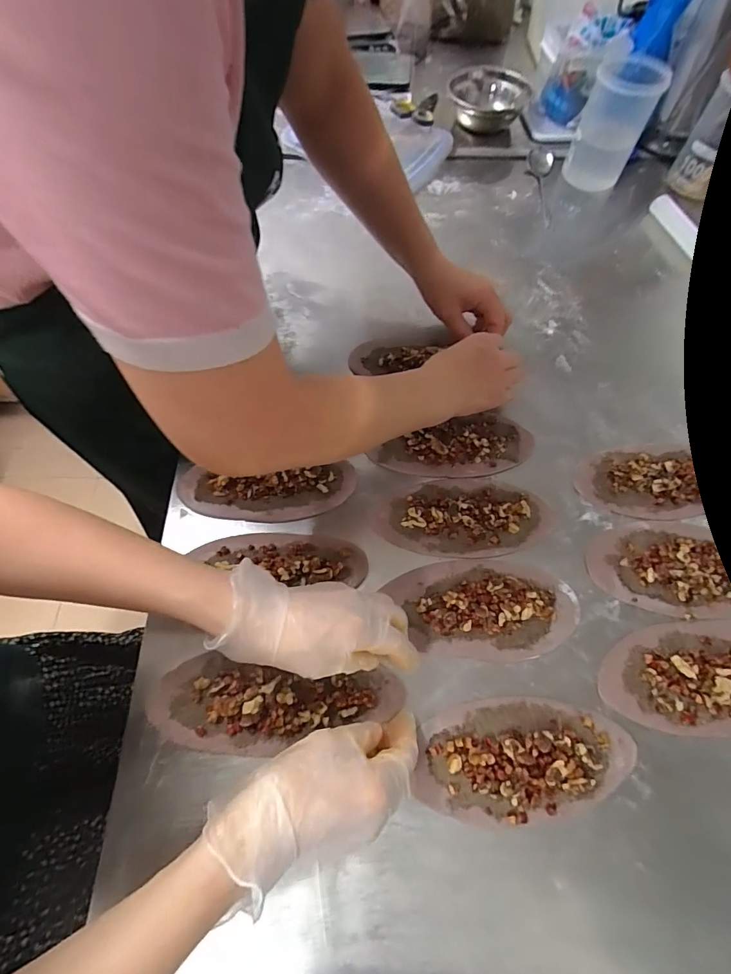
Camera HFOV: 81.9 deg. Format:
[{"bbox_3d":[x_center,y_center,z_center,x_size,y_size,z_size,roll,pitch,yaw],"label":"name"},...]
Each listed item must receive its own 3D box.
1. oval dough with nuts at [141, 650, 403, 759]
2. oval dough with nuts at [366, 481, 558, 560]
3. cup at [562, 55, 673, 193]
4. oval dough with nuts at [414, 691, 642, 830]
[{"bbox_3d":[-0.078,0.189,0.364,0.219,0.021,0.075,-2,65,0],"label":"oval dough with nuts"},{"bbox_3d":[0.105,0.028,0.437,0.186,0.016,0.087,-2,65,-3],"label":"oval dough with nuts"},{"bbox_3d":[0.379,-0.561,0.653,0.094,0.144,0.106,23,67,8],"label":"cup"},{"bbox_3d":[0.132,0.224,0.348,0.179,0.019,0.087,-5,66,-4],"label":"oval dough with nuts"}]

